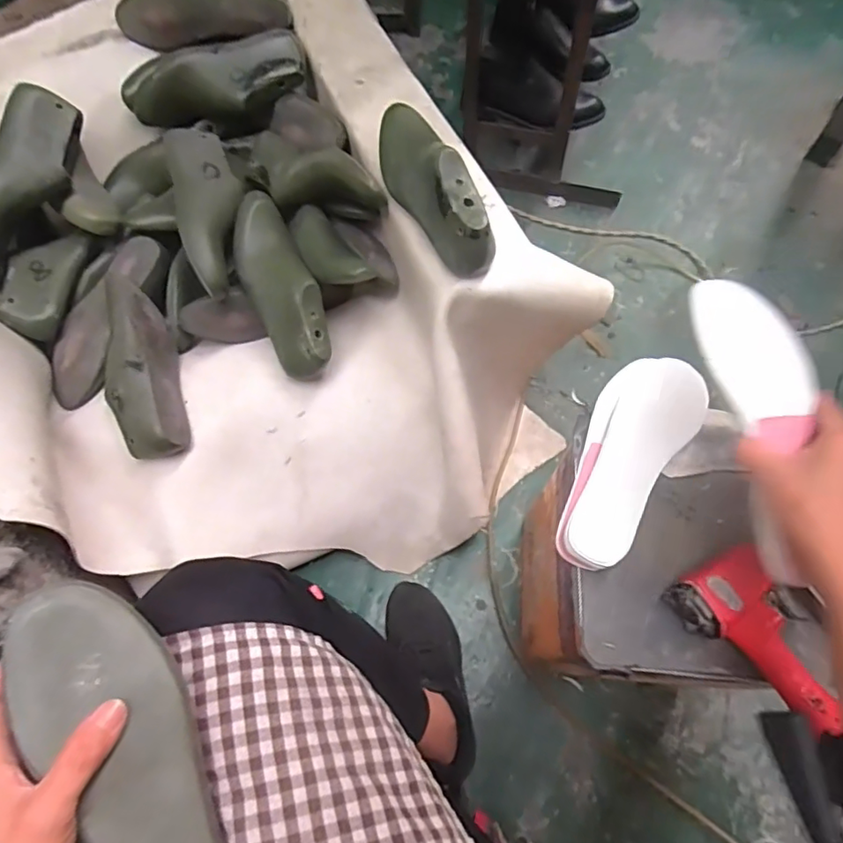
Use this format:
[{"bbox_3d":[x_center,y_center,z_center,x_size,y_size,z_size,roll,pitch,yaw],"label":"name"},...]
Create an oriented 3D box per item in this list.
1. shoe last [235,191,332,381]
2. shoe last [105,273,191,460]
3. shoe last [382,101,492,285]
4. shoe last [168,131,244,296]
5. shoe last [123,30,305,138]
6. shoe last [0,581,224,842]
[{"bbox_3d":[-0.195,-0.187,0.769,0.091,0.080,0.260,-21,82,-7],"label":"shoe last"},{"bbox_3d":[-0.374,-0.073,0.740,0.089,0.071,0.248,-13,81,-4],"label":"shoe last"},{"bbox_3d":[0.003,-0.292,0.674,0.079,0.098,0.264,-19,67,-6],"label":"shoe last"},{"bbox_3d":[-0.288,-0.288,0.762,0.090,0.060,0.245,-14,67,-4],"label":"shoe last"},{"bbox_3d":[-0.307,-0.507,0.860,0.274,0.099,0.116,-15,67,-4],"label":"shoe last"},{"bbox_3d":[-0.179,0.214,0.346,0.077,0.057,0.238,-22,79,-30],"label":"shoe last"}]

